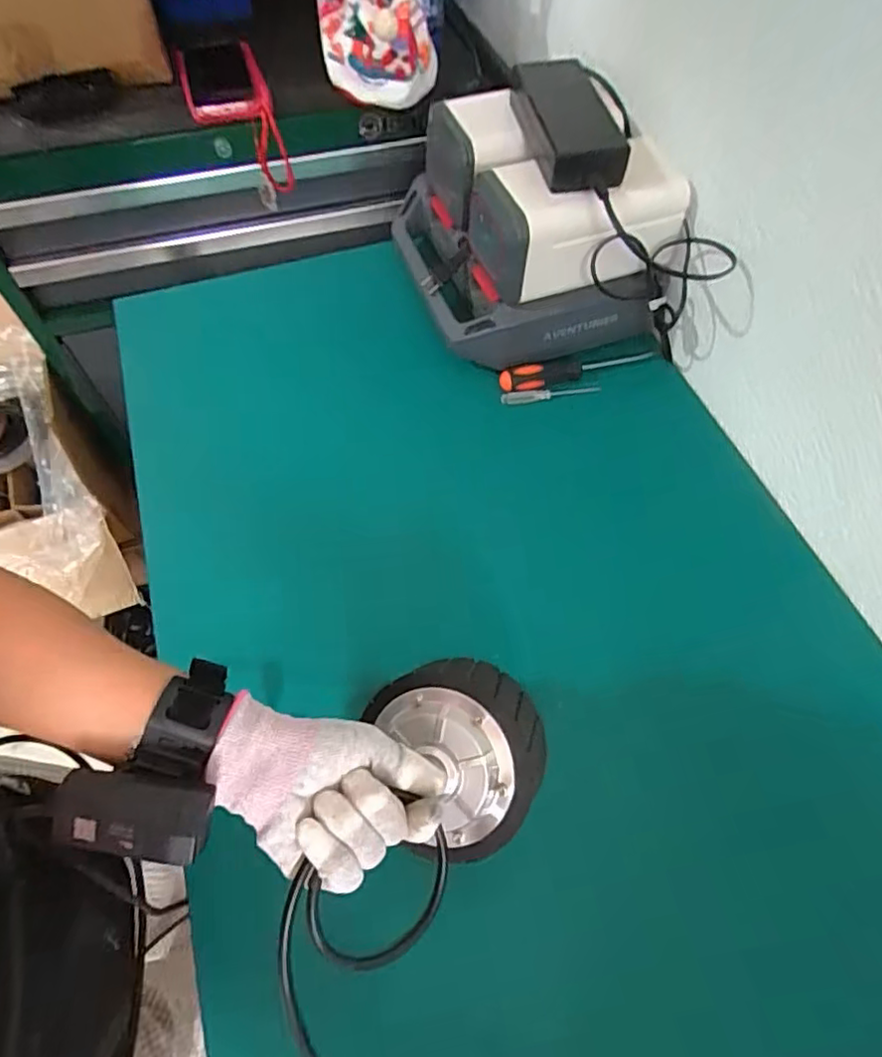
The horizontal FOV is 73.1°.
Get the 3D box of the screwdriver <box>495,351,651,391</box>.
[{"bbox_3d":[0.153,-0.184,0.668,0.180,0.023,0.024,-17,62,-11],"label":"screwdriver"}]

